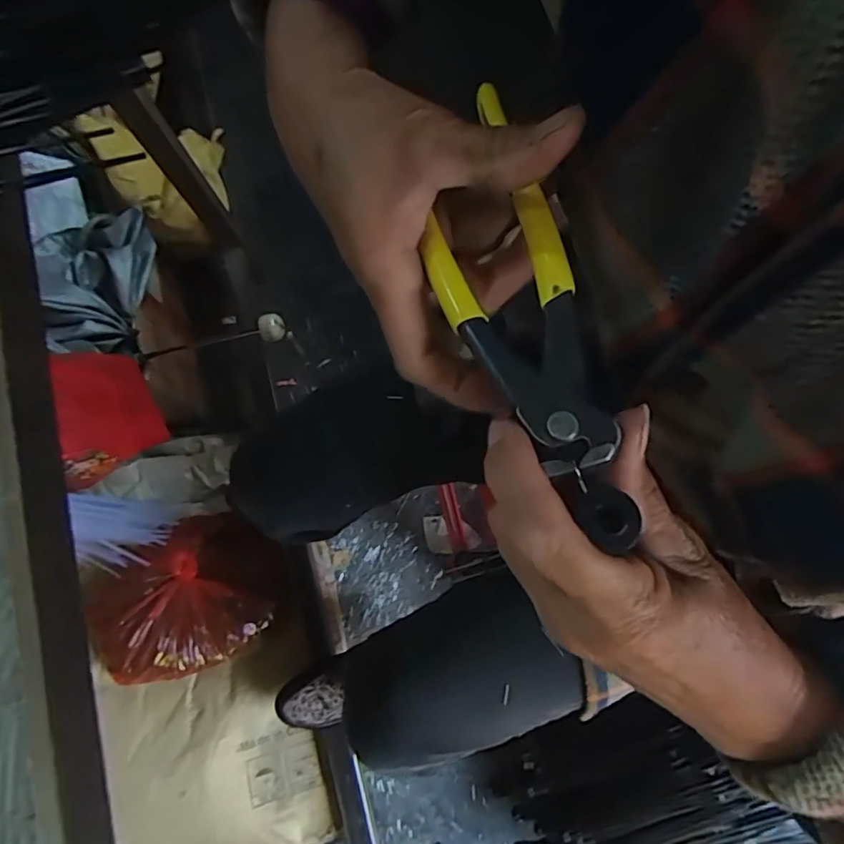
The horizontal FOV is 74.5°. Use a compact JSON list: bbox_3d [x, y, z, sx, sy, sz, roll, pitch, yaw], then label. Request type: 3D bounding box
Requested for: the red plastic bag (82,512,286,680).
[{"bbox_3d":[-0.369,0.276,0.891,0.285,0.106,0.225,-26,78,-4],"label":"red plastic bag"}]

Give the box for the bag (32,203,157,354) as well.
[{"bbox_3d":[-0.519,-0.224,0.862,0.173,0.076,0.238,1,78,-1],"label":"bag"}]

